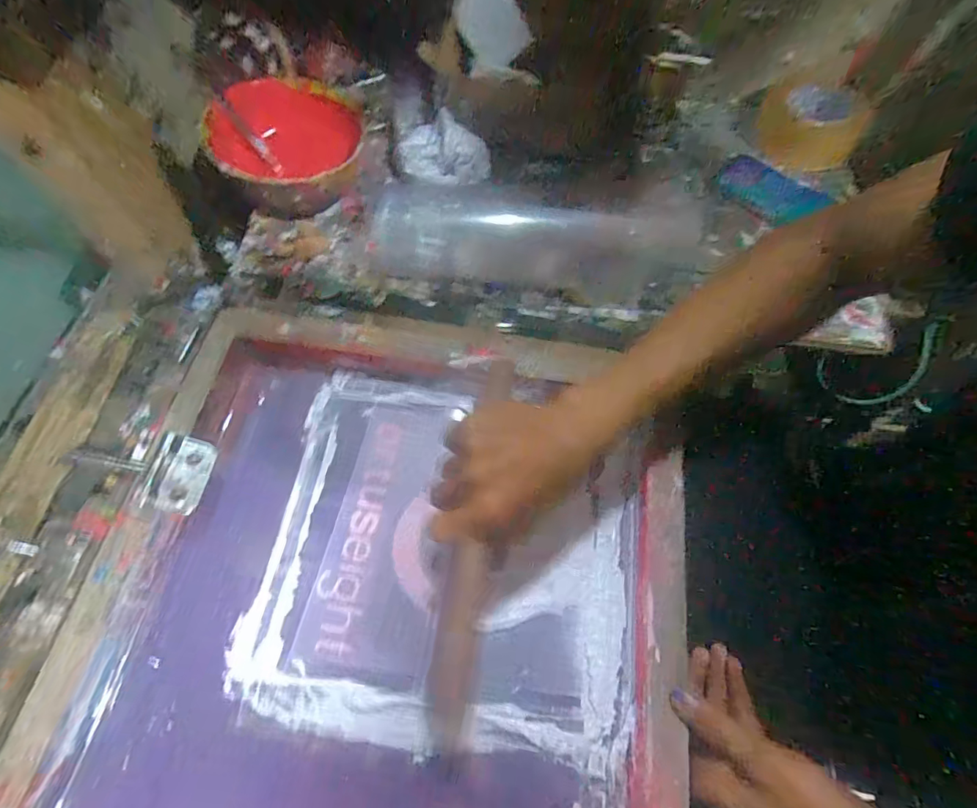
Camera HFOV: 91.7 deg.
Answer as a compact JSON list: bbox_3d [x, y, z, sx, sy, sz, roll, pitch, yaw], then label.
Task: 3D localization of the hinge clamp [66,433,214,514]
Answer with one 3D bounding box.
[{"bbox_3d":[-0.293,0.054,0.397,0.105,0.028,0.061,6,65,3],"label":"hinge clamp"}]

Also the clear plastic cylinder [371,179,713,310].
[{"bbox_3d":[0.068,-0.173,0.533,0.322,0.083,0.081,5,65,2],"label":"clear plastic cylinder"}]

